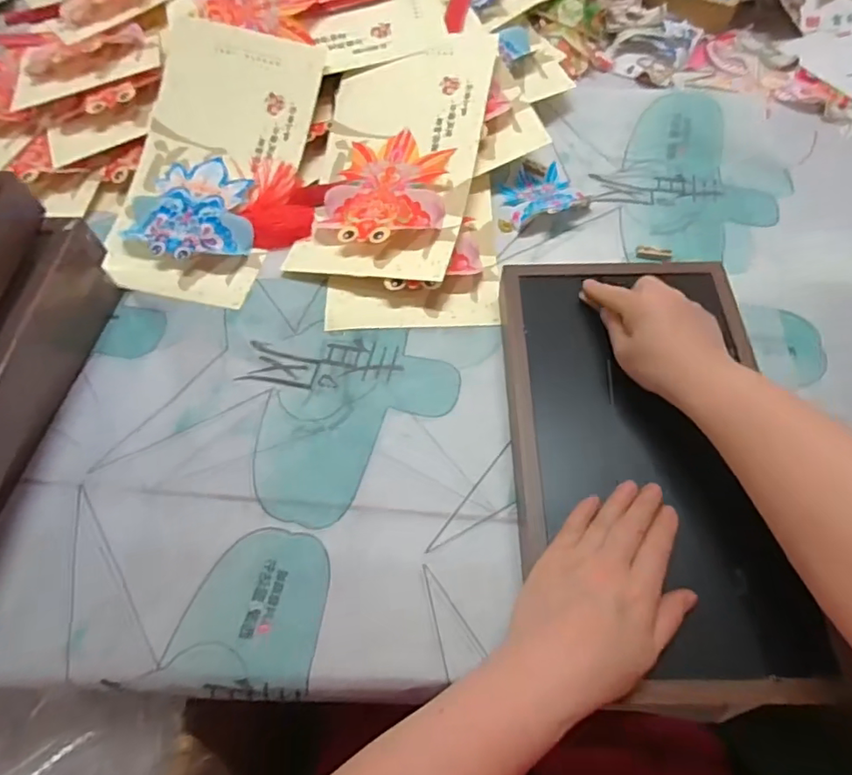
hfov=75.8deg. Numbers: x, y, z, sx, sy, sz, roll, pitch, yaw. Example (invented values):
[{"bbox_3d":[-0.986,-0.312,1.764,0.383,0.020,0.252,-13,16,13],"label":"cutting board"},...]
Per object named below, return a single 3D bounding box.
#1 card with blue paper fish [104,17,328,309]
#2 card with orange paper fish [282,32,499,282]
[{"bbox_3d":[-0.230,-0.246,0.593,0.170,0.034,0.316,9,77,6],"label":"card with blue paper fish"},{"bbox_3d":[-0.032,-0.252,0.588,0.170,0.065,0.314,10,64,6],"label":"card with orange paper fish"}]

